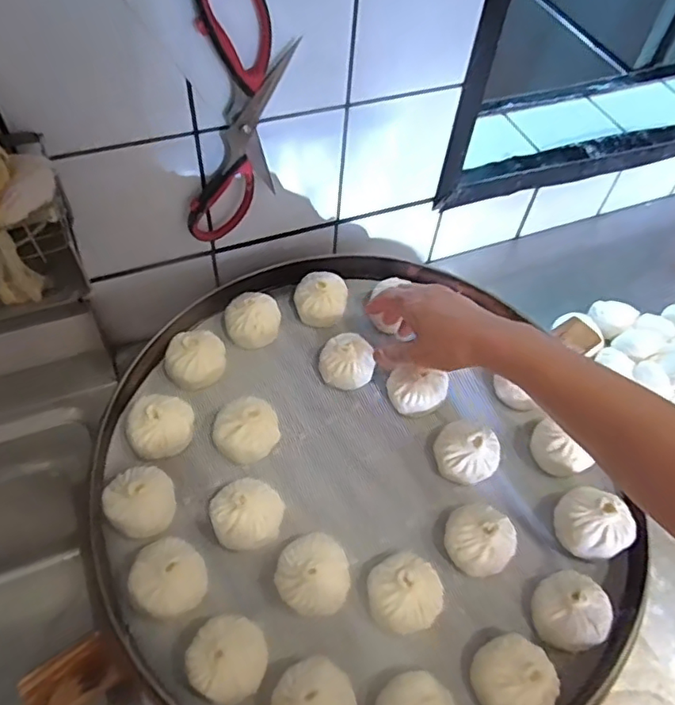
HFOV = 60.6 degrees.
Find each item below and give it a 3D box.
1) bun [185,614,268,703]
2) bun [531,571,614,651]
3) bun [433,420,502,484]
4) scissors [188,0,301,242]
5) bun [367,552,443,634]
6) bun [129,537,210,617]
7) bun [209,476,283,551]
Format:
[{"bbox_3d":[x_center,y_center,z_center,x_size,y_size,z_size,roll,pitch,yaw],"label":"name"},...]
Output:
[{"bbox_3d":[-0.082,0.233,0.441,0.057,0.048,0.055,2,54,-3],"label":"bun"},{"bbox_3d":[0.192,0.210,0.472,0.055,0.034,0.056,2,54,-3],"label":"bun"},{"bbox_3d":[0.121,0.098,0.549,0.060,0.053,0.052,30,58,16],"label":"bun"},{"bbox_3d":[-0.092,-0.208,0.517,0.106,0.248,0.017,-13,57,-14],"label":"scissors"},{"bbox_3d":[0.055,0.200,0.476,0.057,0.053,0.057,2,54,-3],"label":"bun"},{"bbox_3d":[-0.135,0.184,0.467,0.057,0.053,0.055,2,54,-3],"label":"bun"},{"bbox_3d":[-0.079,0.141,0.502,0.059,0.053,0.057,2,54,-3],"label":"bun"}]

